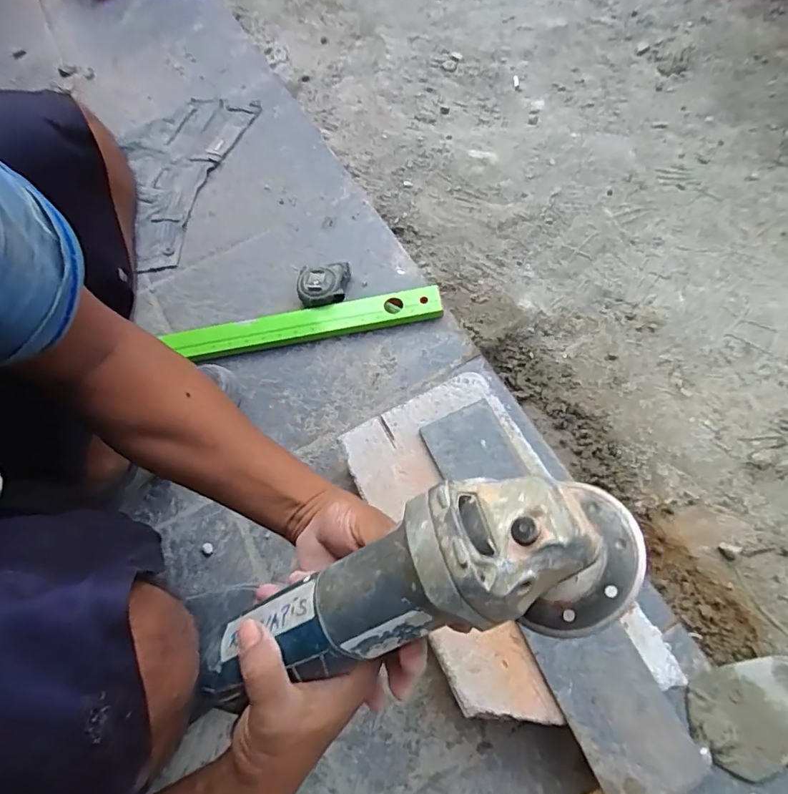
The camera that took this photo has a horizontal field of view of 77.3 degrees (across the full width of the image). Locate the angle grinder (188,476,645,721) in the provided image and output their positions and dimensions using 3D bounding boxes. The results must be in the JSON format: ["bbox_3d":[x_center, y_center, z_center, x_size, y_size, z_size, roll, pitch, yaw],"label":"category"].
[{"bbox_3d":[0.007,0.111,0.282,0.270,0.077,0.084,-20,61,5],"label":"angle grinder"}]

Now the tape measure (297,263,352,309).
[{"bbox_3d":[-0.111,-0.173,0.773,0.079,0.036,0.075,0,65,7],"label":"tape measure"}]

